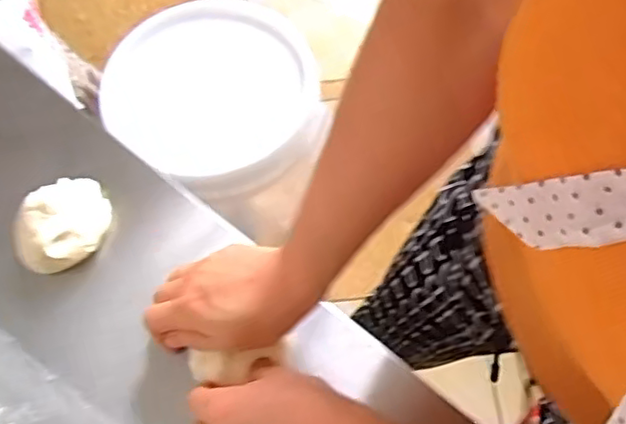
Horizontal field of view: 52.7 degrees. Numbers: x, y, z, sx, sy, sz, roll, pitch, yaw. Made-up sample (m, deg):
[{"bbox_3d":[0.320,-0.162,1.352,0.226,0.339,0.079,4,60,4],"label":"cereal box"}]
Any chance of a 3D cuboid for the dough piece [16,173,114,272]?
[{"bbox_3d":[-0.212,0.009,0.534,0.061,0.035,0.086,40,72,20],"label":"dough piece"}]

